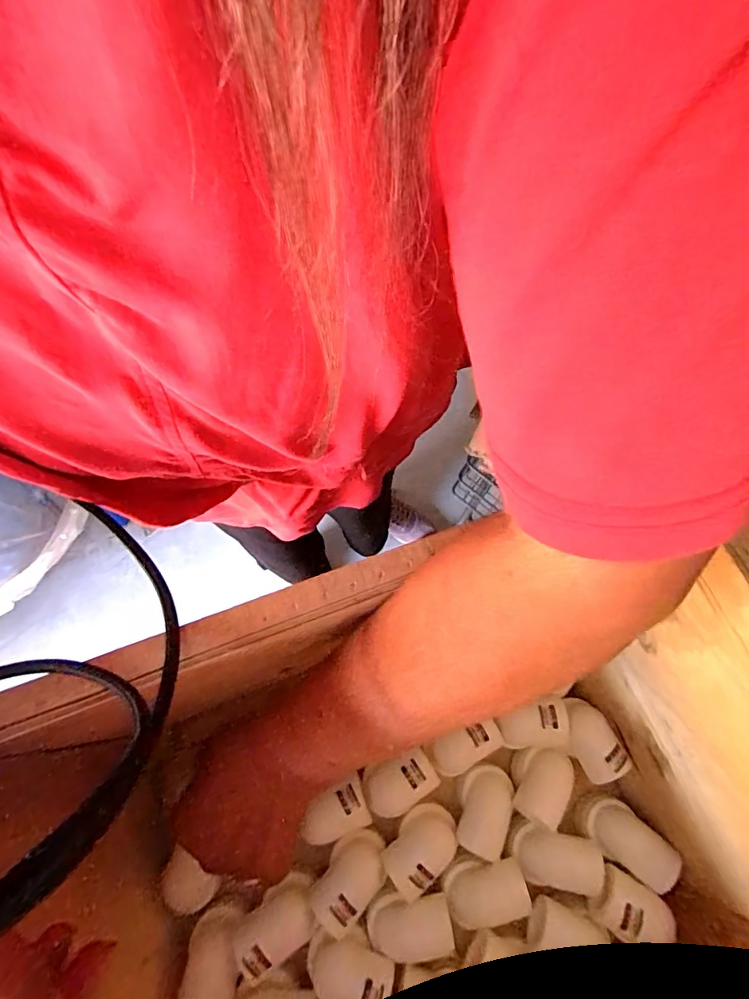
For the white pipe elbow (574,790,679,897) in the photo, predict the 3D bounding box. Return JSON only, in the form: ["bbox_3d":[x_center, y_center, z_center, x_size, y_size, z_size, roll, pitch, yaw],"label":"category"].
[{"bbox_3d":[0.179,0.240,0.343,0.057,0.034,0.036,34,73,11],"label":"white pipe elbow"}]

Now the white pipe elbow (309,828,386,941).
[{"bbox_3d":[-0.017,0.261,0.335,0.034,0.040,0.055,42,74,14],"label":"white pipe elbow"}]

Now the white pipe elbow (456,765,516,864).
[{"bbox_3d":[0.081,0.230,0.361,0.034,0.041,0.054,14,70,5],"label":"white pipe elbow"}]

